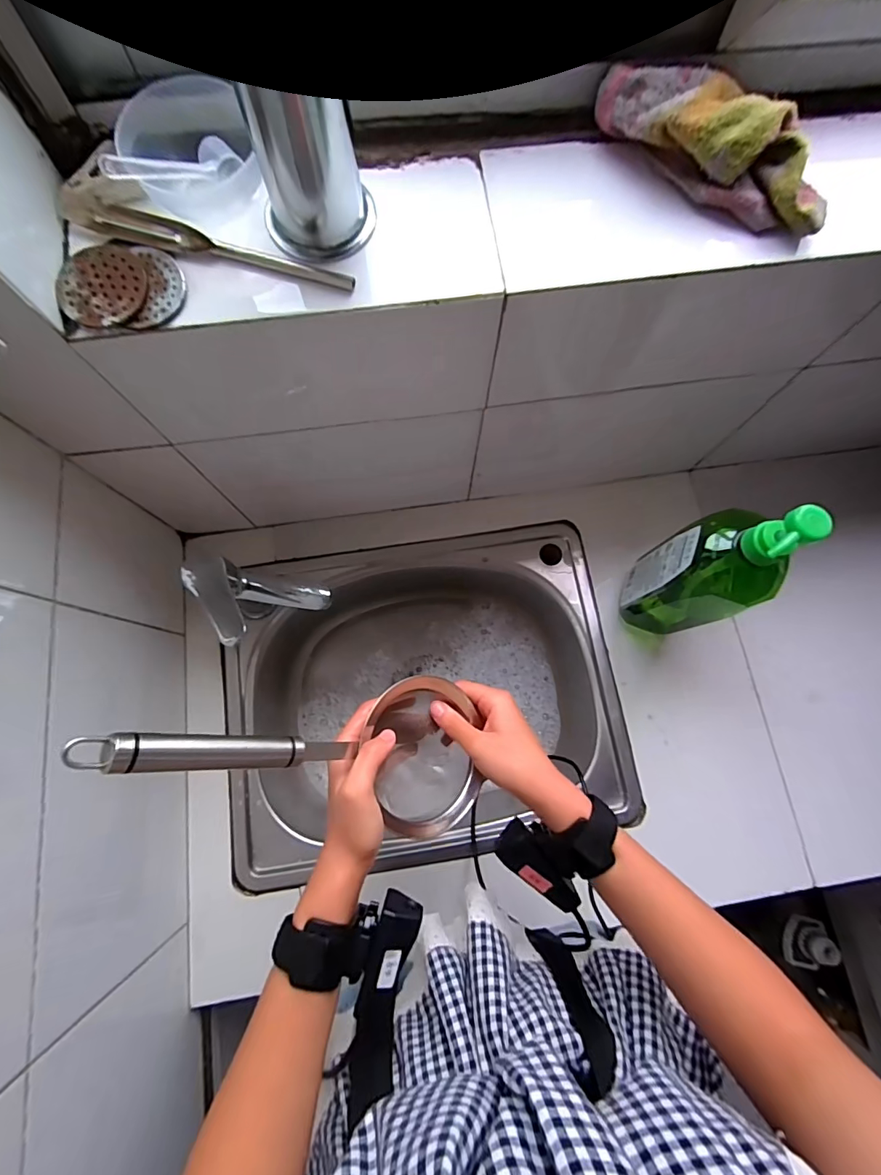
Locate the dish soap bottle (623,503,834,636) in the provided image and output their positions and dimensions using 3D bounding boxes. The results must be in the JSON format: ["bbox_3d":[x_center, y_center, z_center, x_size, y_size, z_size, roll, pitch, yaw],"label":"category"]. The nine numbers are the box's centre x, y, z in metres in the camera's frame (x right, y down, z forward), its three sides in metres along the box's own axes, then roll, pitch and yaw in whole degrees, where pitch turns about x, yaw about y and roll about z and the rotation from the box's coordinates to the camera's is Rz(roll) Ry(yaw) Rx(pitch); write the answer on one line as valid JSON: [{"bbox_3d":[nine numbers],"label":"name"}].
[{"bbox_3d":[0.281,-0.018,0.487,0.086,0.281,0.093,19,78,4],"label":"dish soap bottle"}]

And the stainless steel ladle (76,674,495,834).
[{"bbox_3d":[-0.071,0.115,0.307,0.058,0.284,0.117,-6,74,36],"label":"stainless steel ladle"}]

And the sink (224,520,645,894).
[{"bbox_3d":[-0.025,0.145,0.670,0.495,0.214,0.391,-8,77,-2],"label":"sink"}]

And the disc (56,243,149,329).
[{"bbox_3d":[-0.223,-0.200,0.303,0.055,0.008,0.057,0,77,-1],"label":"disc"}]

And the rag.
[{"bbox_3d":[0.195,-0.313,0.319,0.172,0.041,0.064,35,79,7],"label":"rag"}]

